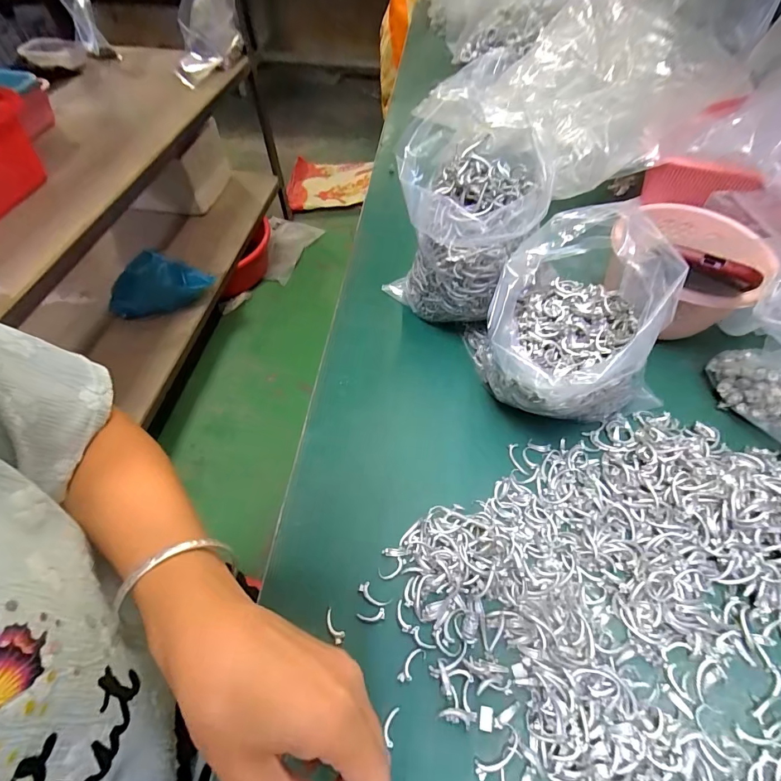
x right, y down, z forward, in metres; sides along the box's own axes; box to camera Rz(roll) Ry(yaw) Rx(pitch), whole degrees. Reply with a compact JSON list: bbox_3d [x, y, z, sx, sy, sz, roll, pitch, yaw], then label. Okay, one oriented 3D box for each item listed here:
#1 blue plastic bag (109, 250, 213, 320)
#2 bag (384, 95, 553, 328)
[{"bbox_3d":[-0.644,-0.289,1.063,0.295,0.175,0.083,-8,56,-5],"label":"blue plastic bag"},{"bbox_3d":[0.064,-0.149,0.377,0.135,0.179,0.118,13,57,9],"label":"bag"}]

